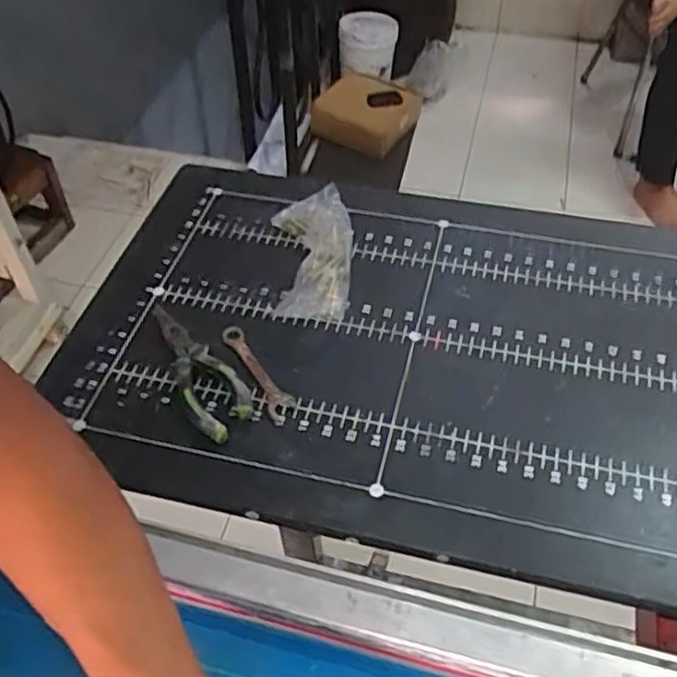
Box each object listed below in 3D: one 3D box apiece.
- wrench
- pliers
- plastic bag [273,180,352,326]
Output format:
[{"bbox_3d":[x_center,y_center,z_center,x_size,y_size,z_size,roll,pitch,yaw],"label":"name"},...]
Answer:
[{"bbox_3d":[-0.070,0.026,0.617,0.023,0.005,0.116,-23,53,-18],"label":"wrench"},{"bbox_3d":[-0.122,0.023,0.613,0.052,0.016,0.155,-26,53,-20],"label":"pliers"},{"bbox_3d":[-0.025,-0.091,0.697,0.075,0.035,0.171,-3,49,-2],"label":"plastic bag"}]

